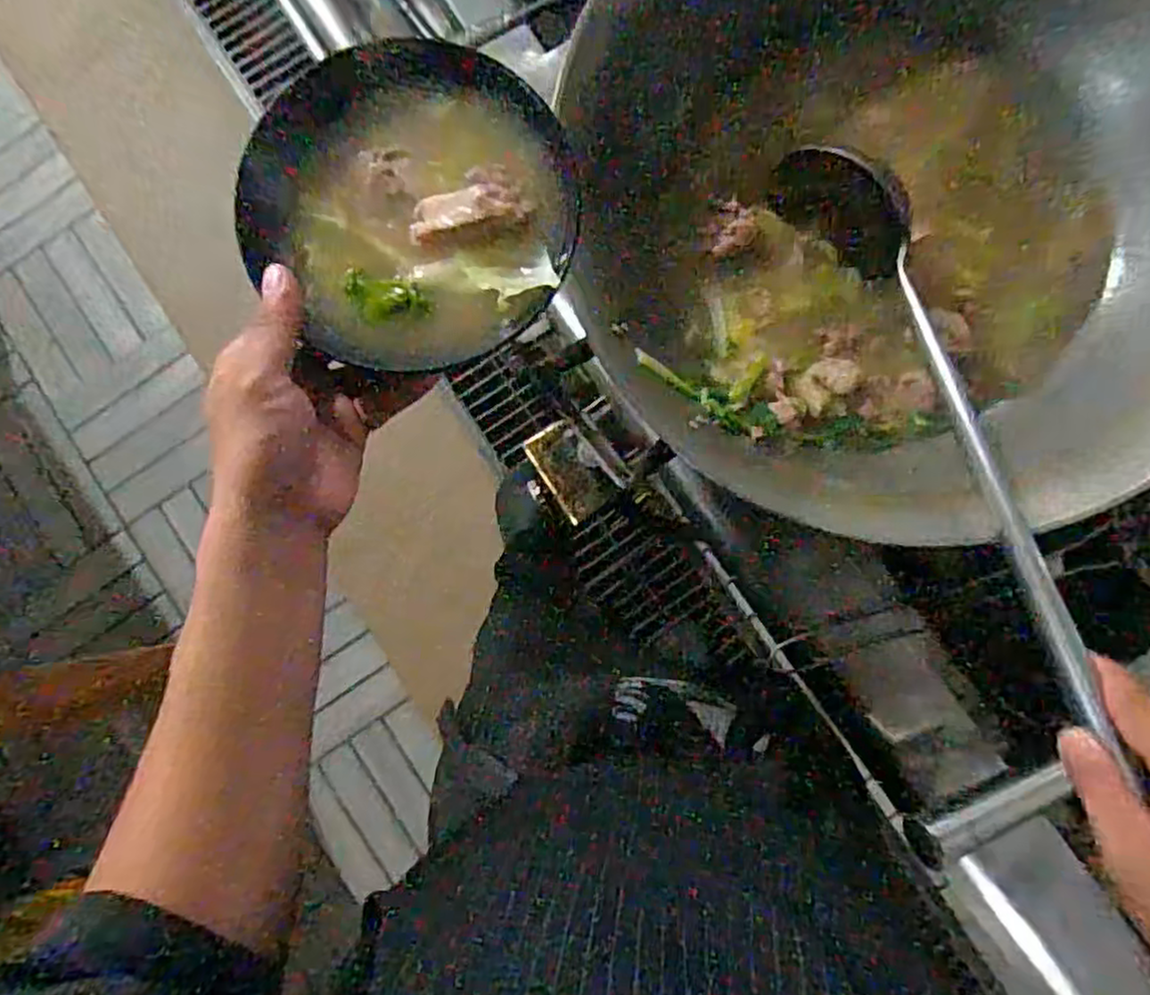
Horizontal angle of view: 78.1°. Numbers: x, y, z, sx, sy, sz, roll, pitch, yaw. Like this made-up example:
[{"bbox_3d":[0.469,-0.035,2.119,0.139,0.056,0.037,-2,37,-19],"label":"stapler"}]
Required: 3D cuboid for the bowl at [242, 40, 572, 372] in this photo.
[{"bbox_3d":[-0.084,-0.154,0.386,0.160,0.065,0.164,0,87,3],"label":"bowl"}]

